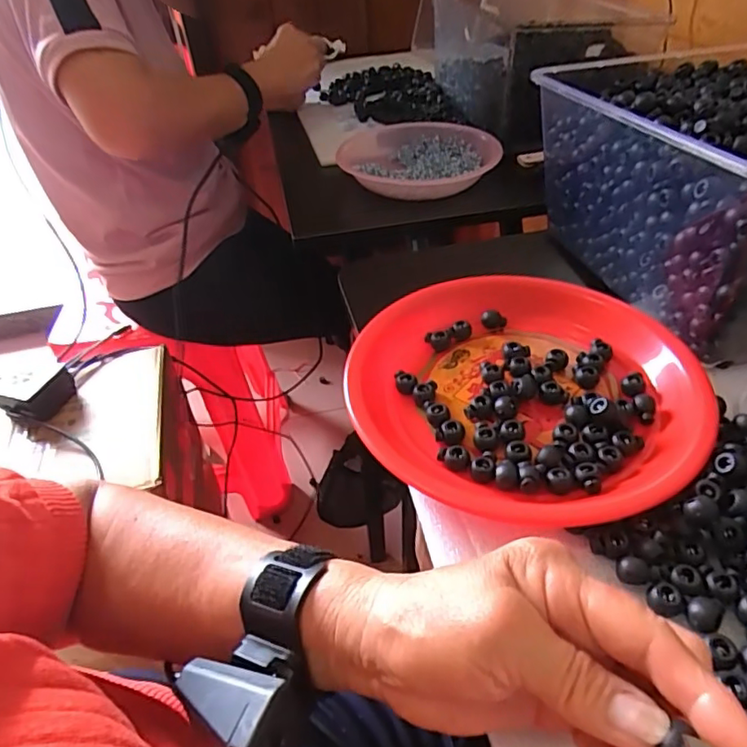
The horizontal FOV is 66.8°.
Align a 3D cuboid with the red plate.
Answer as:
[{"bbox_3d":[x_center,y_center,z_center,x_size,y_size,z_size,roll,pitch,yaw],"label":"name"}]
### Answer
[{"bbox_3d":[0.101,0.008,0.388,0.221,0.028,0.228,-3,42,3],"label":"red plate"}]

